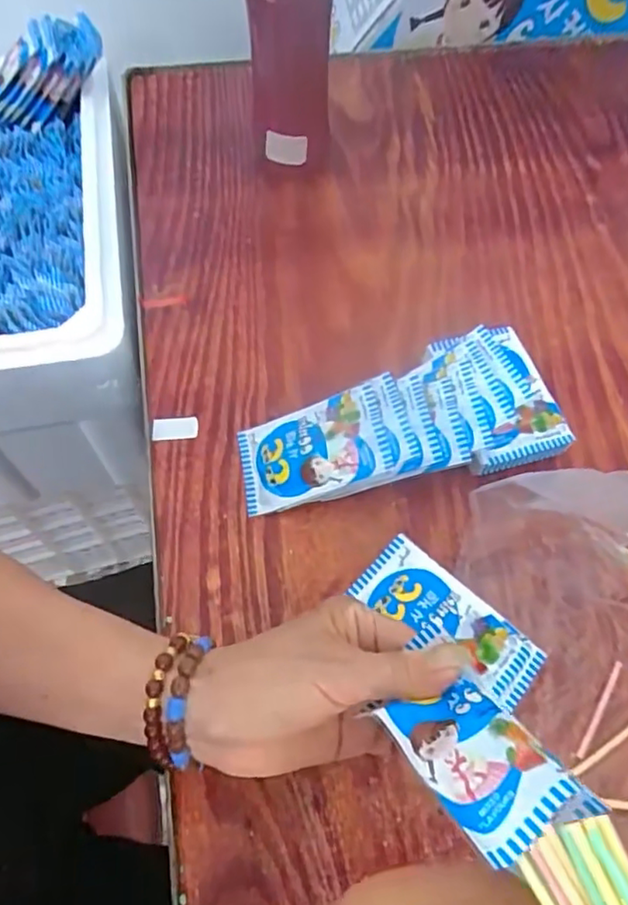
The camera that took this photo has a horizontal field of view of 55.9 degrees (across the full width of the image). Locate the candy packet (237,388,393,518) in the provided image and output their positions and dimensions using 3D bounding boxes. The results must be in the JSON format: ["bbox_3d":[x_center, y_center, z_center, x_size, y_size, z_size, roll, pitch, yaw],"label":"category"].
[{"bbox_3d":[-0.002,-0.002,0.399,0.103,0.007,0.062,-19,65,15],"label":"candy packet"}]

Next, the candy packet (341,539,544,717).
[{"bbox_3d":[0.083,0.100,0.358,0.112,0.009,0.046,37,68,16],"label":"candy packet"}]

